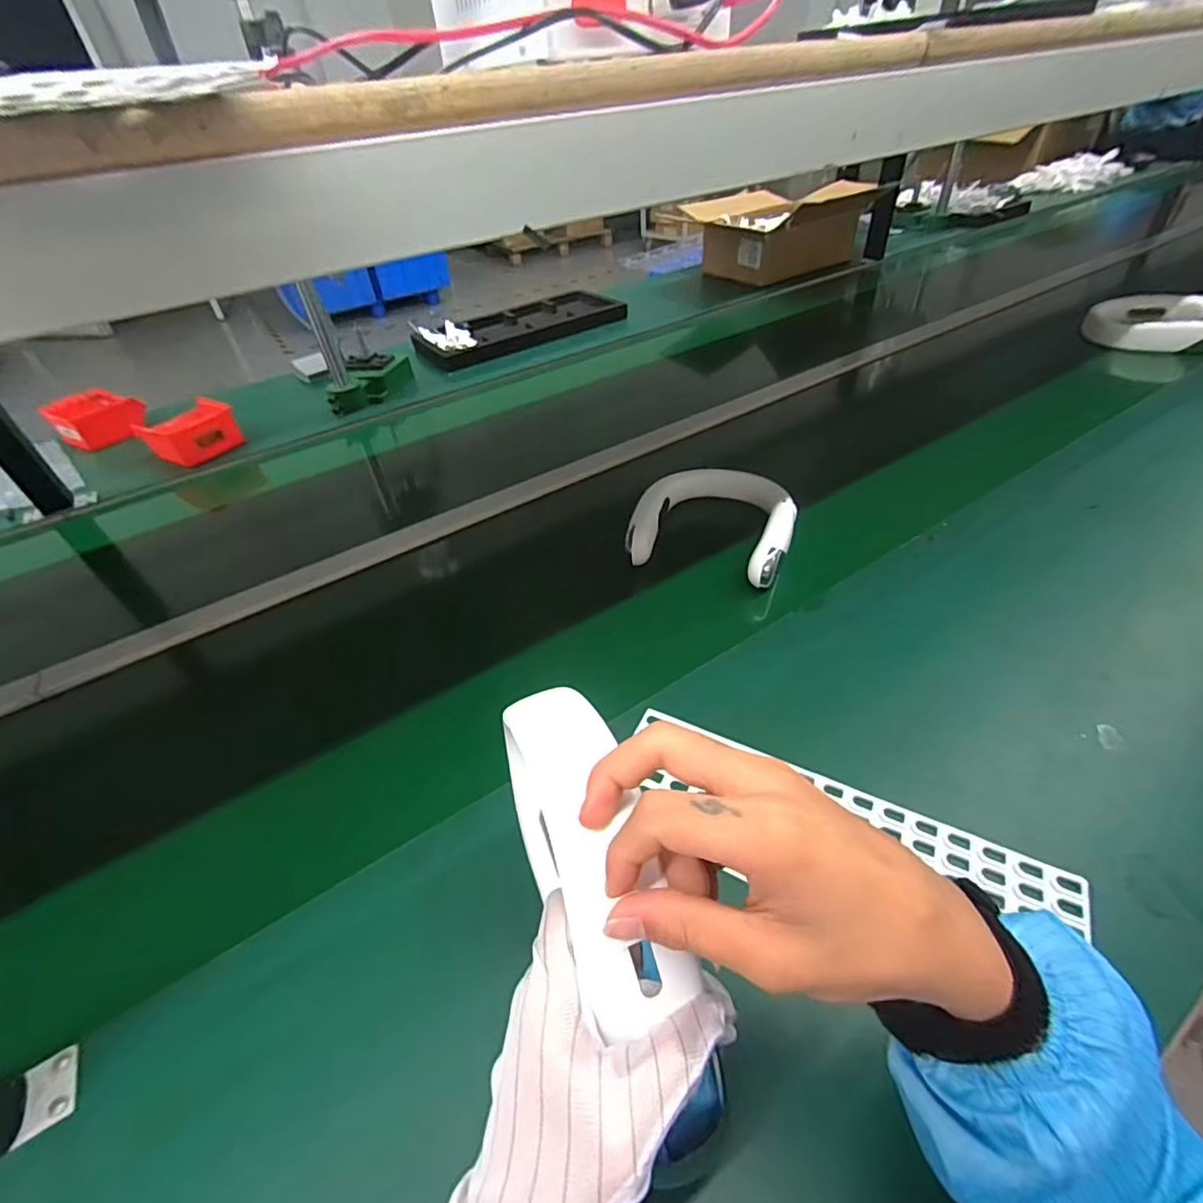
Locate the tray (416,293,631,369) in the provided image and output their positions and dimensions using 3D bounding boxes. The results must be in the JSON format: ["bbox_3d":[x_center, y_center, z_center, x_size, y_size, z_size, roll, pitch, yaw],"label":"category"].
[{"bbox_3d":[-0.190,-0.656,1.354,0.509,0.031,0.217,-26,49,-21],"label":"tray"}]

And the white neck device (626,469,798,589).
[{"bbox_3d":[0.147,-0.113,0.724,0.188,0.039,0.207,13,47,16],"label":"white neck device"}]

